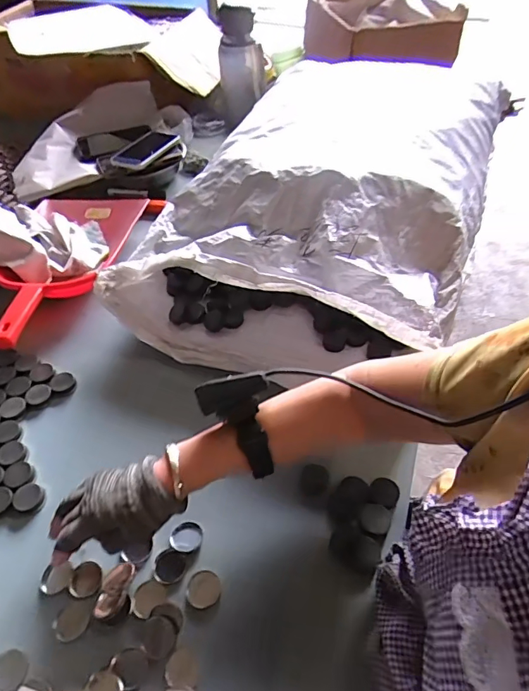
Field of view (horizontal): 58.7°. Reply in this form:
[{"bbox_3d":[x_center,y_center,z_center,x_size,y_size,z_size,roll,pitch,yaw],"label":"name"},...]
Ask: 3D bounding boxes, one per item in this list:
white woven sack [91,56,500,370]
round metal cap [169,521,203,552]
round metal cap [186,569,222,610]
[{"bbox_3d":[0.086,-0.213,0.751,0.456,0.160,0.569,17,53,17],"label":"white woven sack"},{"bbox_3d":[-0.085,0.207,0.509,0.032,0.013,0.030,-1,50,2],"label":"round metal cap"},{"bbox_3d":[-0.061,0.246,0.476,0.035,0.011,0.036,-1,50,2],"label":"round metal cap"}]

